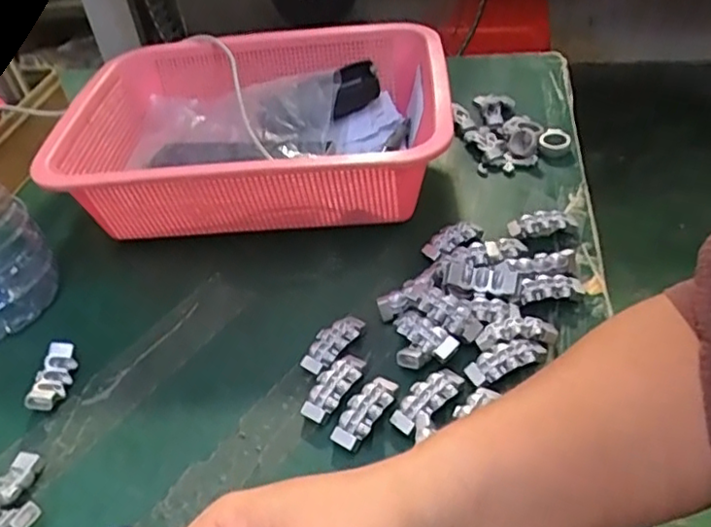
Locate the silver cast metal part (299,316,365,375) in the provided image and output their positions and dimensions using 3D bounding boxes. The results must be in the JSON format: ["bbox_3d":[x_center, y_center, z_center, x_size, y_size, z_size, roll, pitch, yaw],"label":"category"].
[{"bbox_3d":[-0.014,0.048,0.396,0.019,0.008,0.047,24,50,31],"label":"silver cast metal part"}]

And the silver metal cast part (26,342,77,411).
[{"bbox_3d":[-0.191,0.072,0.401,0.018,0.016,0.045,-5,41,3],"label":"silver metal cast part"}]

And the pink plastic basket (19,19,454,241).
[{"bbox_3d":[-0.078,-0.107,0.528,0.291,0.099,0.216,-3,41,6],"label":"pink plastic basket"}]

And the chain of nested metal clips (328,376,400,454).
[{"bbox_3d":[0.006,0.083,0.358,0.019,0.015,0.047,22,49,30],"label":"chain of nested metal clips"}]

